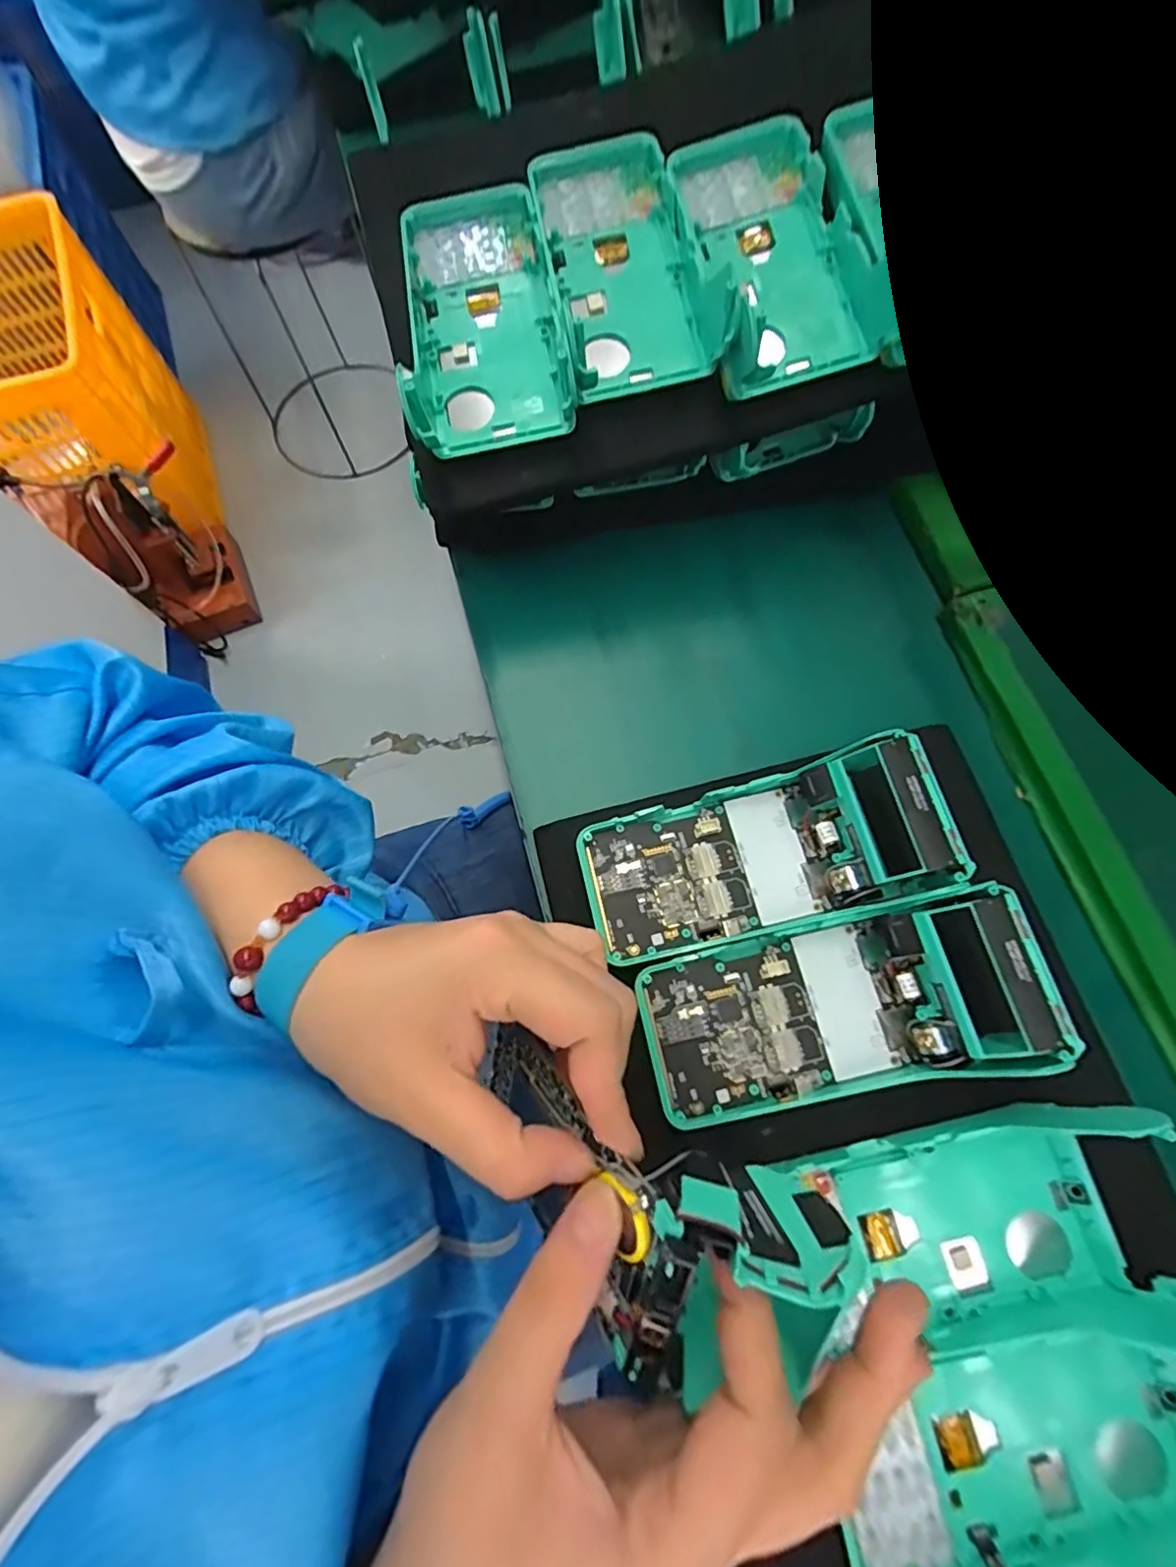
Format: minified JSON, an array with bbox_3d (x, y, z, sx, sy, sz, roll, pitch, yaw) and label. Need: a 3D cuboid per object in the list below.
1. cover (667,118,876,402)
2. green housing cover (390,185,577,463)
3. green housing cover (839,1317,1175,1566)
[{"bbox_3d":[0.091,-0.271,0.299,0.083,0.036,0.177,-9,73,-2],"label":"cover"},{"bbox_3d":[-0.057,-0.244,0.313,0.085,0.044,0.175,-10,73,-2],"label":"green housing cover"},{"bbox_3d":[0.178,0.264,0.224,0.164,0.049,0.082,-16,74,-4],"label":"green housing cover"}]

